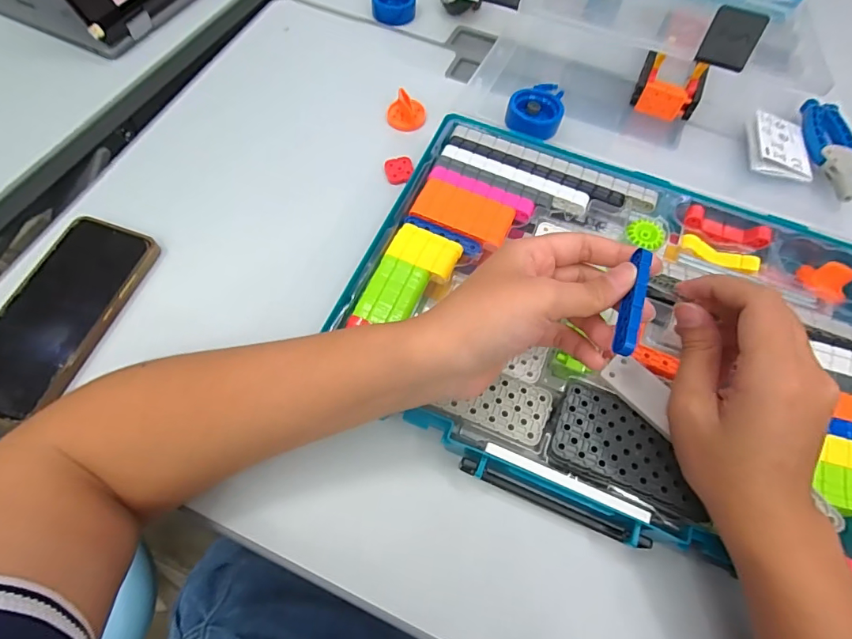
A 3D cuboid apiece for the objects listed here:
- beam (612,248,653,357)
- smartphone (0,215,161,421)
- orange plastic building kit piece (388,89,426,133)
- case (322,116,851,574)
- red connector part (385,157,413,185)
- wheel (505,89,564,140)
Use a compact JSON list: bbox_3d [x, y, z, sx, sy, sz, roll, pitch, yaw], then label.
[{"bbox_3d":[0.109,-0.009,0.234,0.009,0.009,0.060,18,74,8],"label":"beam"},{"bbox_3d":[-0.280,-0.006,0.340,0.084,0.013,0.155,15,69,7],"label":"smartphone"},{"bbox_3d":[-0.019,-0.202,0.431,0.037,0.021,0.032,-5,65,-6],"label":"orange plastic building kit piece"},{"bbox_3d":[0.132,-0.002,0.325,0.349,0.040,0.276,22,70,10],"label":"case"},{"bbox_3d":[-0.024,-0.136,0.407,0.026,0.005,0.025,-14,66,-10],"label":"red connector part"},{"bbox_3d":[0.098,-0.184,0.402,0.049,0.018,0.043,17,69,8],"label":"wheel"}]

